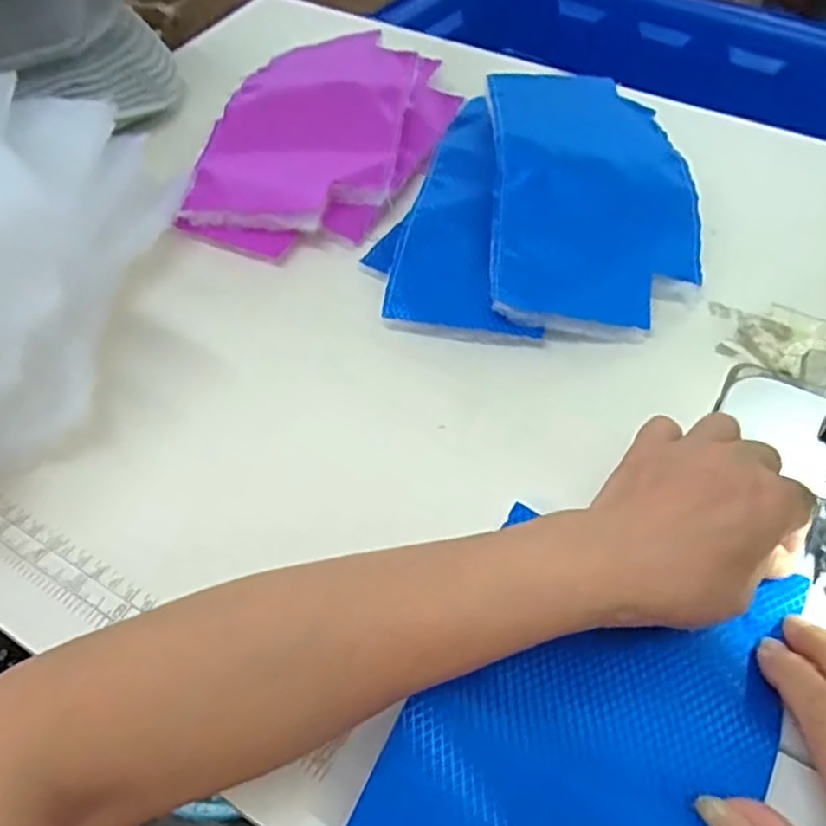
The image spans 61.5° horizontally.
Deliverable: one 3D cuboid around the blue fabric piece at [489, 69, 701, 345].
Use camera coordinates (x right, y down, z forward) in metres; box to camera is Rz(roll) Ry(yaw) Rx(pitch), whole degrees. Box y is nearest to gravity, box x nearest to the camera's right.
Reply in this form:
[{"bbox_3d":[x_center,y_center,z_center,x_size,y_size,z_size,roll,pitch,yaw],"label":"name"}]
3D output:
[{"bbox_3d":[0.109,-0.139,0.431,0.122,0.049,0.220,1,54,4],"label":"blue fabric piece"}]

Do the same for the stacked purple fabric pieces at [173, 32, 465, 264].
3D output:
[{"bbox_3d":[-0.061,-0.189,0.474,0.141,0.033,0.222,17,56,15],"label":"stacked purple fabric pieces"}]

